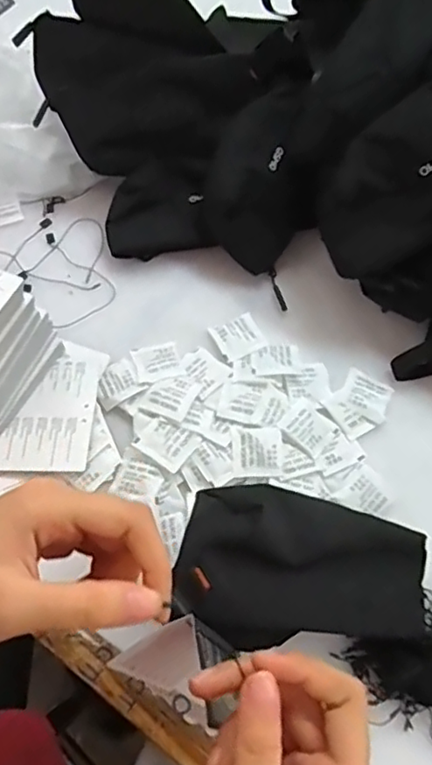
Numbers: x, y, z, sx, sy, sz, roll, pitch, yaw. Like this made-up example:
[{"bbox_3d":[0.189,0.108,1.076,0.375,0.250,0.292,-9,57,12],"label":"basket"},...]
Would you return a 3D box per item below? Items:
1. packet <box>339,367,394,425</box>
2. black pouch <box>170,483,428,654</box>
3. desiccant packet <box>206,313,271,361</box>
[{"bbox_3d":[0.125,0.011,0.508,0.042,0.005,0.036,32,69,12],"label":"packet"},{"bbox_3d":[0.062,0.116,0.385,0.183,0.021,0.091,14,64,-24],"label":"black pouch"},{"bbox_3d":[0.020,-0.038,0.527,0.042,0.008,0.038,-25,69,-12],"label":"desiccant packet"}]

